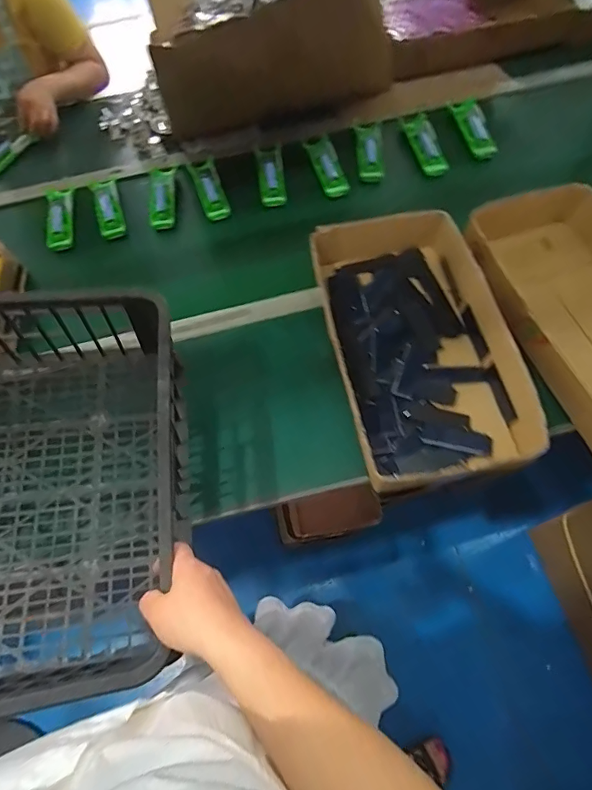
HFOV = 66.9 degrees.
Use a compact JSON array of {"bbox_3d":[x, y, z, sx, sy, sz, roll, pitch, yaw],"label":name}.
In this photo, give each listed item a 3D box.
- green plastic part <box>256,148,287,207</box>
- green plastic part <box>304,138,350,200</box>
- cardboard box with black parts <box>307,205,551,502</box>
[{"bbox_3d":[-0.050,-0.435,0.878,0.050,0.024,0.150,-7,62,0],"label":"green plastic part"},{"bbox_3d":[0.057,-0.456,0.885,0.050,0.028,0.151,-16,63,-4],"label":"green plastic part"},{"bbox_3d":[0.168,-0.076,0.651,0.236,0.080,0.421,-9,62,-1],"label":"cardboard box with black parts"}]

